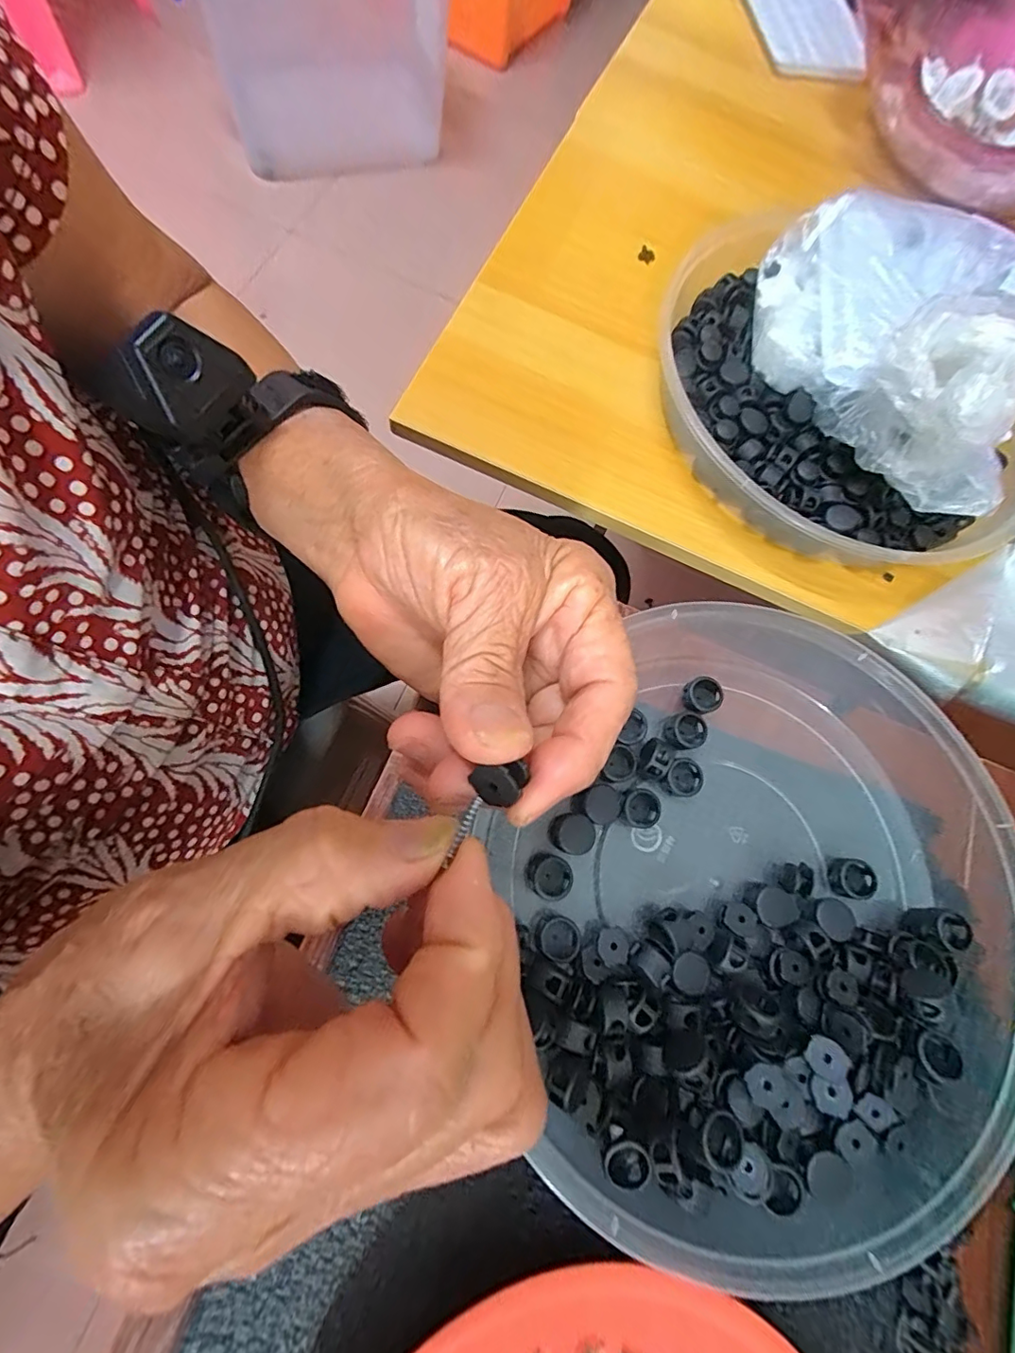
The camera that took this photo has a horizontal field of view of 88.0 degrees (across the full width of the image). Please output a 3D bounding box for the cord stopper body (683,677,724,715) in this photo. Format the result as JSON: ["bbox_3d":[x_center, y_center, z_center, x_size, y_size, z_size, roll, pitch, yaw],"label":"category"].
[{"bbox_3d":[0.094,0.010,0.253,0.019,0.008,0.016,-21,77,-13],"label":"cord stopper body"}]

